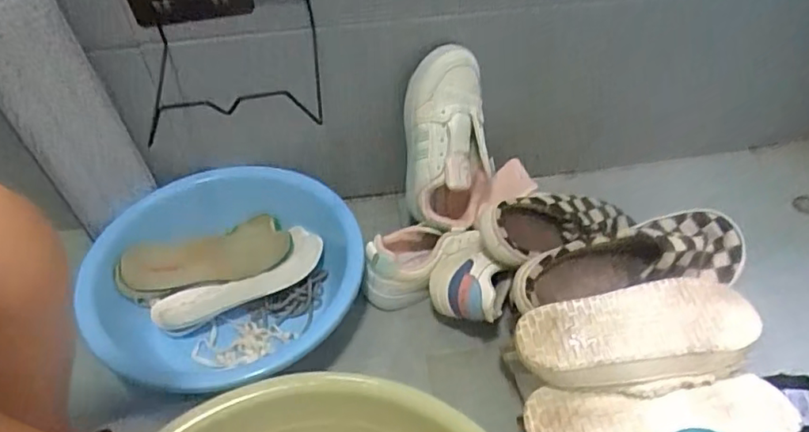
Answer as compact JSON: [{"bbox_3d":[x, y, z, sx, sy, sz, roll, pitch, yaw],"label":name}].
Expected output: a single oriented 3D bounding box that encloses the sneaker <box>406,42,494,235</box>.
[{"bbox_3d":[0.055,-0.098,0.755,0.111,0.233,0.083,-2,13,1],"label":"sneaker"}]

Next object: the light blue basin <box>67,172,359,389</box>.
[{"bbox_3d":[-0.230,0.085,0.769,0.348,0.097,0.307,-7,48,-3],"label":"light blue basin"}]

